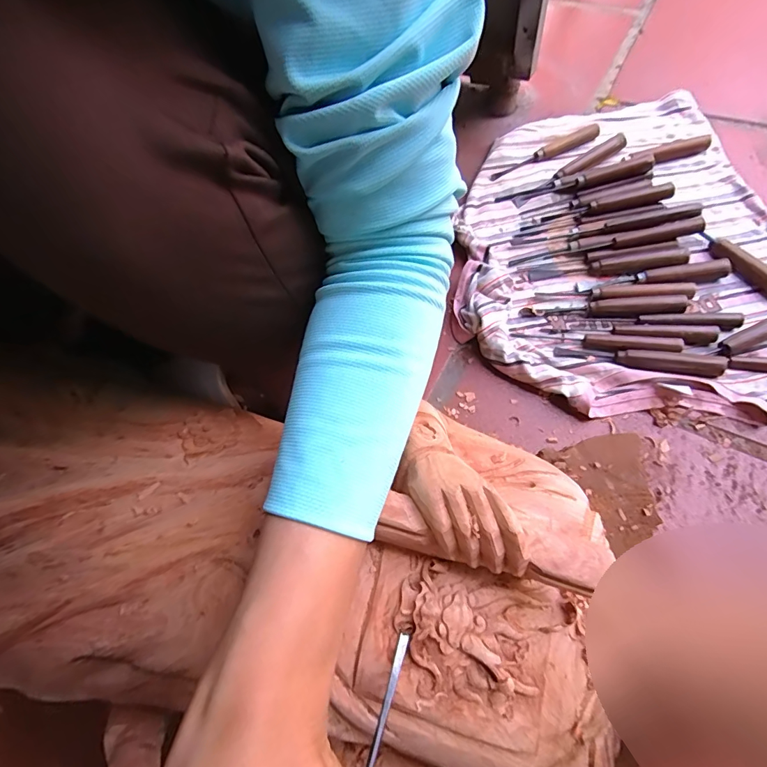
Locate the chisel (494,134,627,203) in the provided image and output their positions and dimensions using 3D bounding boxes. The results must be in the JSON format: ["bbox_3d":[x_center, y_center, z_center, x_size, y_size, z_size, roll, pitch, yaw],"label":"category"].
[{"bbox_3d":[0.266,-0.312,0.631,0.207,0.027,0.032,-31,65,-7],"label":"chisel"}]

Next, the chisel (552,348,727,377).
[{"bbox_3d":[0.290,-0.028,0.483,0.172,0.014,0.023,6,67,11],"label":"chisel"}]

